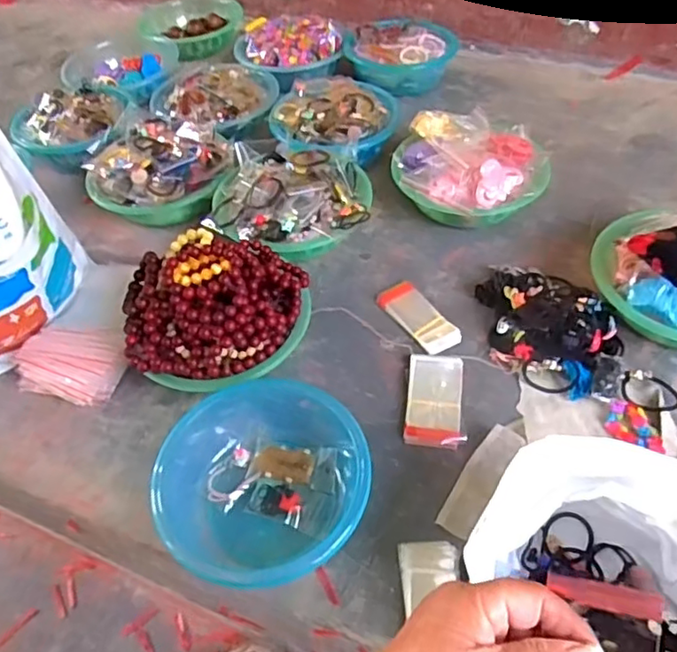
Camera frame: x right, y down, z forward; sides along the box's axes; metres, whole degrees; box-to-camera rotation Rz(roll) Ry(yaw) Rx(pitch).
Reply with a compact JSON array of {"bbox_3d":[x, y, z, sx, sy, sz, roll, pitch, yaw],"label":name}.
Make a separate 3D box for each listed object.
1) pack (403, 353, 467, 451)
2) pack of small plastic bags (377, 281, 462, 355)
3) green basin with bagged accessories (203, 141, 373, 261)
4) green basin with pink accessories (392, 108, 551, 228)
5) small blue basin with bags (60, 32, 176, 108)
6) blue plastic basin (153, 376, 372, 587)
[{"bbox_3d":[0.118,0.088,0.742,0.069,0.021,0.130,2,50,6],"label":"pack"},{"bbox_3d":[0.108,-0.013,0.829,0.054,0.015,0.128,-26,53,-17],"label":"pack of small plastic bags"},{"bbox_3d":[-0.069,-0.181,0.929,0.233,0.096,0.197,10,51,13],"label":"green basin with bagged accessories"},{"bbox_3d":[0.204,-0.241,0.958,0.226,0.108,0.208,-2,50,2],"label":"green basin with pink accessories"},{"bbox_3d":[-0.440,-0.535,1.260,0.205,0.073,0.249,5,50,9],"label":"small blue basin with bags"},{"bbox_3d":[-0.072,0.163,0.662,0.211,0.077,0.223,-2,50,2],"label":"blue plastic basin"}]

